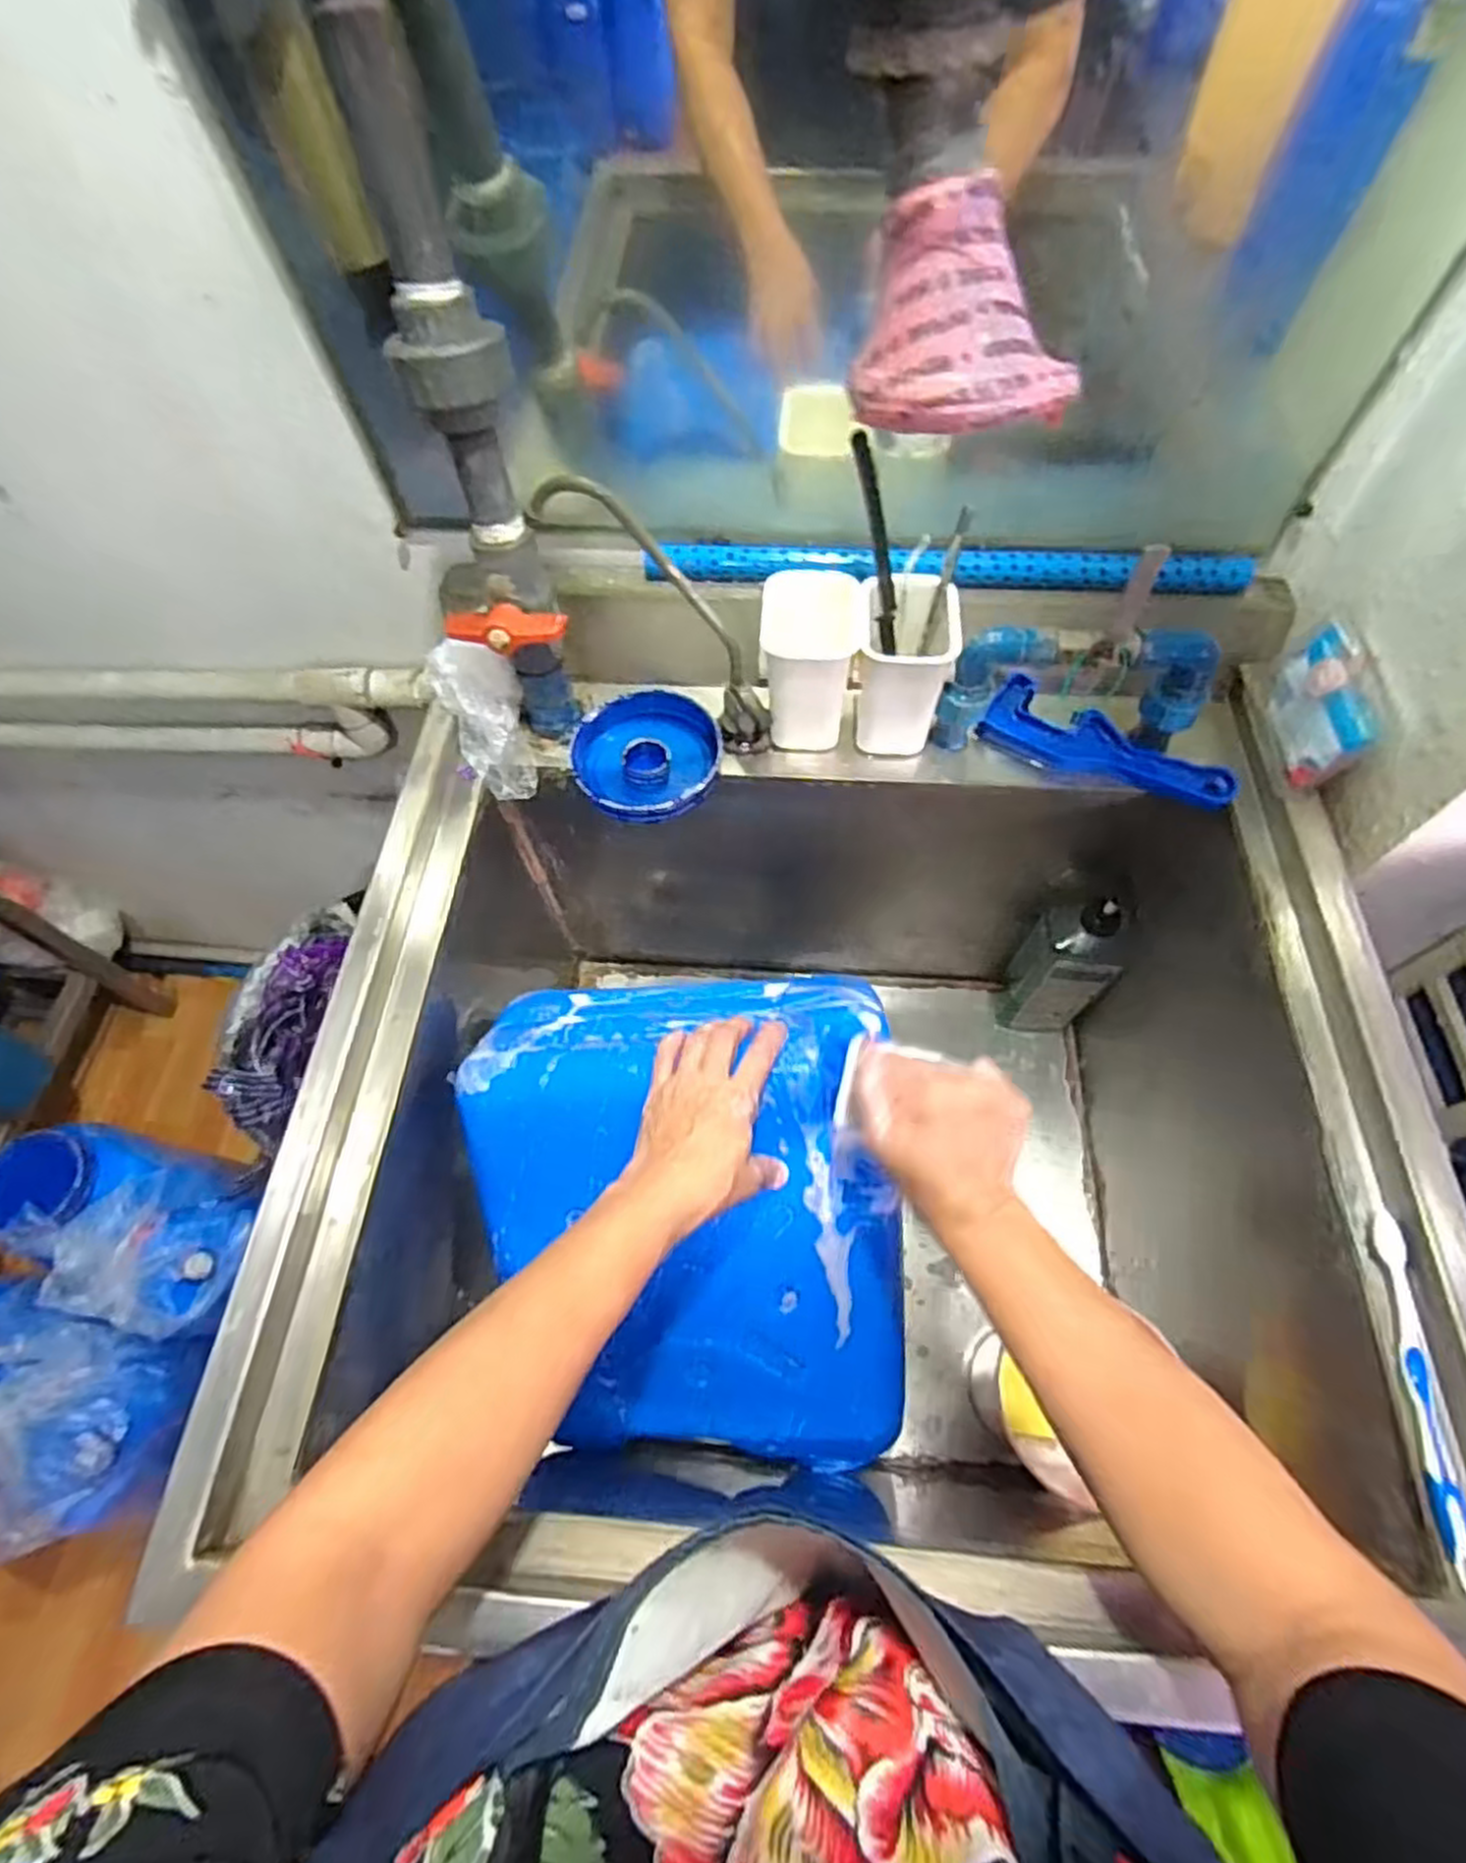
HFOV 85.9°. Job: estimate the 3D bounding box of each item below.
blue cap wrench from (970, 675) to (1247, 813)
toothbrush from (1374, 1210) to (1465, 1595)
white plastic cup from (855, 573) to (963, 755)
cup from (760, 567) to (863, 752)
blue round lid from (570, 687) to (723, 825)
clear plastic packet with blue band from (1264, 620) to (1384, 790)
[{"bbox_3d":[0.306,-0.152,0.646,0.193,0.029,0.054,23,66,13],"label":"blue cap wrench"},{"bbox_3d":[0.378,0.249,0.431,0.012,0.014,0.177,6,63,5],"label":"toothbrush"},{"bbox_3d":[0.134,-0.211,0.629,0.074,0.106,0.085,7,63,6],"label":"white plastic cup"},{"bbox_3d":[0.060,-0.213,0.623,0.072,0.108,0.077,-1,63,2],"label":"cup"},{"bbox_3d":[-0.070,-0.144,0.657,0.120,0.038,0.115,-1,63,2],"label":"blue round lid"},{"bbox_3d":[0.445,-0.171,0.589,0.048,0.071,0.114,5,63,5],"label":"clear plastic packet with blue band"}]

